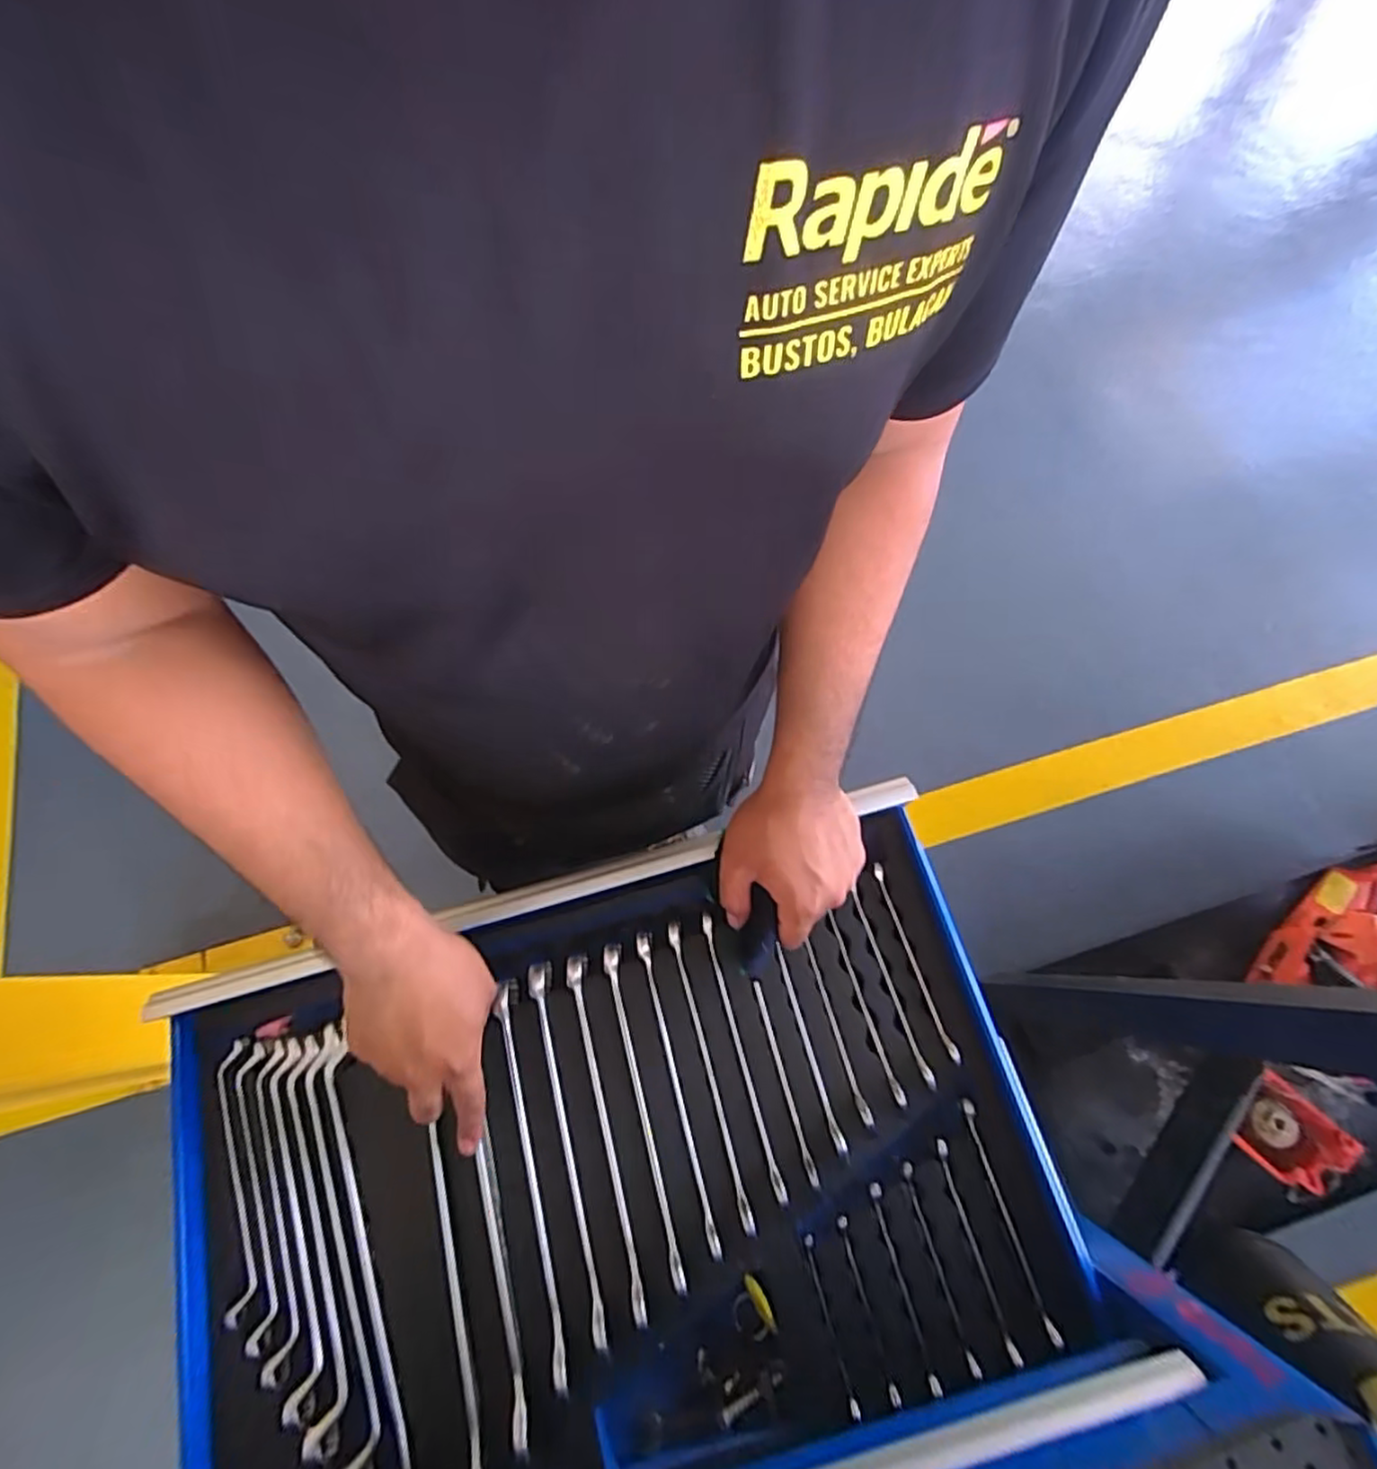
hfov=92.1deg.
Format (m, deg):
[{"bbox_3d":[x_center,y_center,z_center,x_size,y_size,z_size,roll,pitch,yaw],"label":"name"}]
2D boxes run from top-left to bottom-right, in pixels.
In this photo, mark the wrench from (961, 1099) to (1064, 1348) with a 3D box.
[{"bbox_3d":[0.217,0.326,0.451,0.009,0.011,0.139,-13,69,-3],"label":"wrench"}]

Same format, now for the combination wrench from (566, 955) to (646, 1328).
[{"bbox_3d":[-0.062,0.279,0.476,0.015,0.010,0.231,-14,71,-2],"label":"combination wrench"}]

